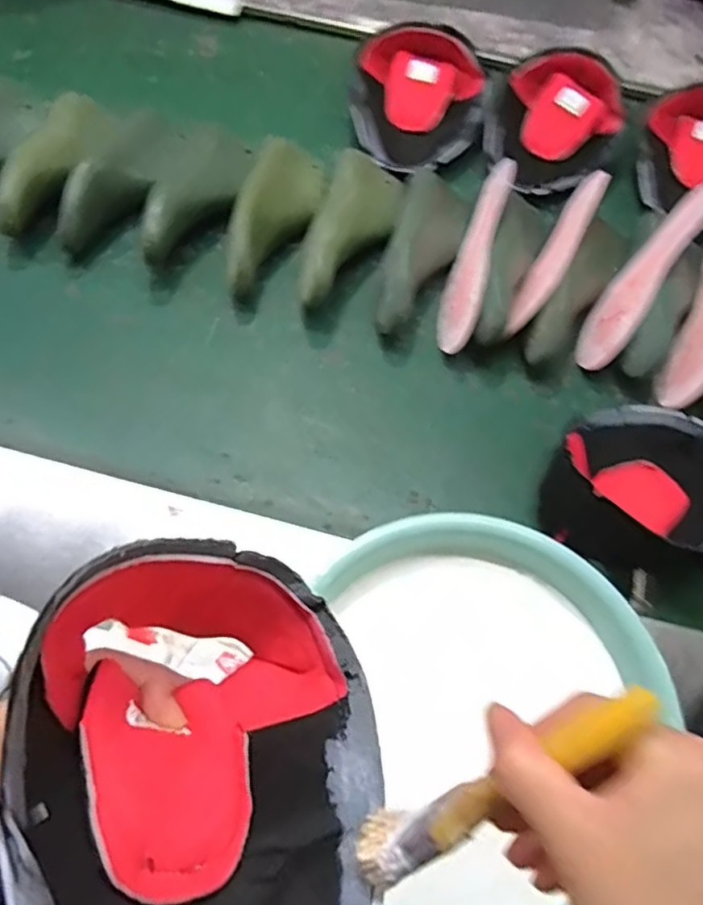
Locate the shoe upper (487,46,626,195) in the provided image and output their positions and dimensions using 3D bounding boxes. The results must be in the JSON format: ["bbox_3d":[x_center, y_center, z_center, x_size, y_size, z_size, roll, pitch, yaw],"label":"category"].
[{"bbox_3d":[0.275,-0.443,0.851,0.167,0.090,0.202,21,67,7],"label":"shoe upper"}]

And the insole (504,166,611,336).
[{"bbox_3d":[0.238,-0.237,0.740,0.015,0.076,0.236,33,81,-21],"label":"insole"}]

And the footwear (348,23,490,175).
[{"bbox_3d":[0.098,-0.485,0.879,0.181,0.093,0.227,-6,67,-5],"label":"footwear"}]

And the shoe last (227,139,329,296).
[{"bbox_3d":[-0.092,-0.295,0.780,0.090,0.072,0.228,11,67,2],"label":"shoe last"}]

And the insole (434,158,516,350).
[{"bbox_3d":[0.149,-0.234,0.746,0.014,0.068,0.250,22,80,-26],"label":"insole"}]

